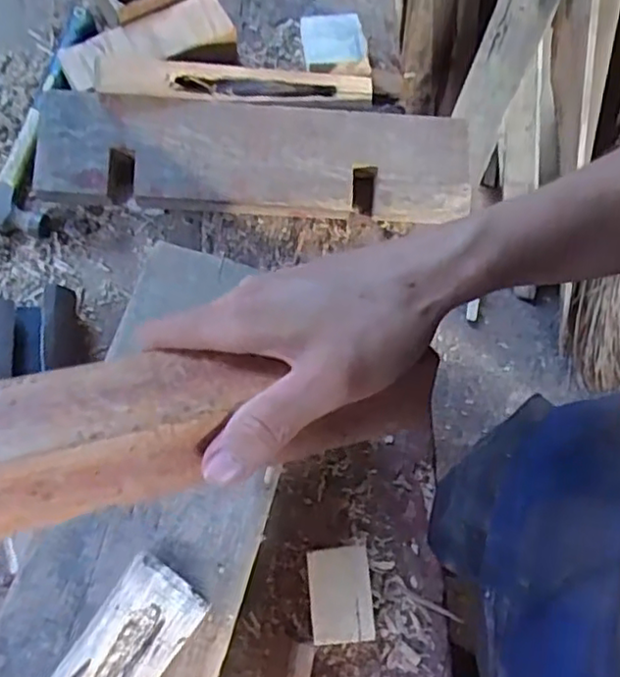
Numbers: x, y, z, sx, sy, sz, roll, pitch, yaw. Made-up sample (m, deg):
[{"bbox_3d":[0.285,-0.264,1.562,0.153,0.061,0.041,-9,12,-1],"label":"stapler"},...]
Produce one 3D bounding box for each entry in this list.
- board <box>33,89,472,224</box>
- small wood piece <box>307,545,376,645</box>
[{"bbox_3d":[-0.050,-0.182,0.665,0.424,0.043,0.109,2,86,-7],"label":"board"},{"bbox_3d":[0.026,0.221,0.568,0.052,0.022,0.075,-4,71,-2],"label":"small wood piece"}]

